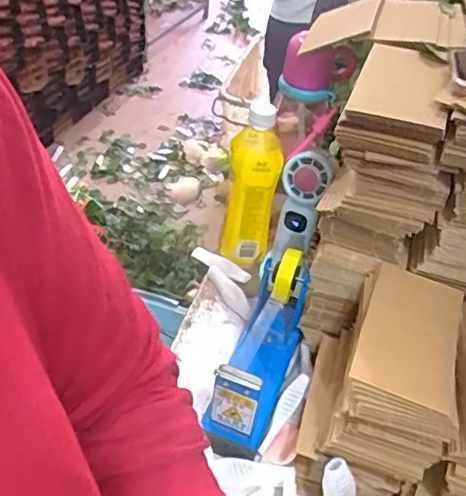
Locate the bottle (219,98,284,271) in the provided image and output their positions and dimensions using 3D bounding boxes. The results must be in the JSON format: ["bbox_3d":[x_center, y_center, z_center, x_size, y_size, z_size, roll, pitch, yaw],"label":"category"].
[{"bbox_3d":[0.021,-0.068,0.711,0.063,0.204,0.051,2,42,-5],"label":"bottle"}]

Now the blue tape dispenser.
[{"bbox_3d":[0.027,0.103,0.580,0.063,0.123,0.168,17,43,12],"label":"blue tape dispenser"}]

